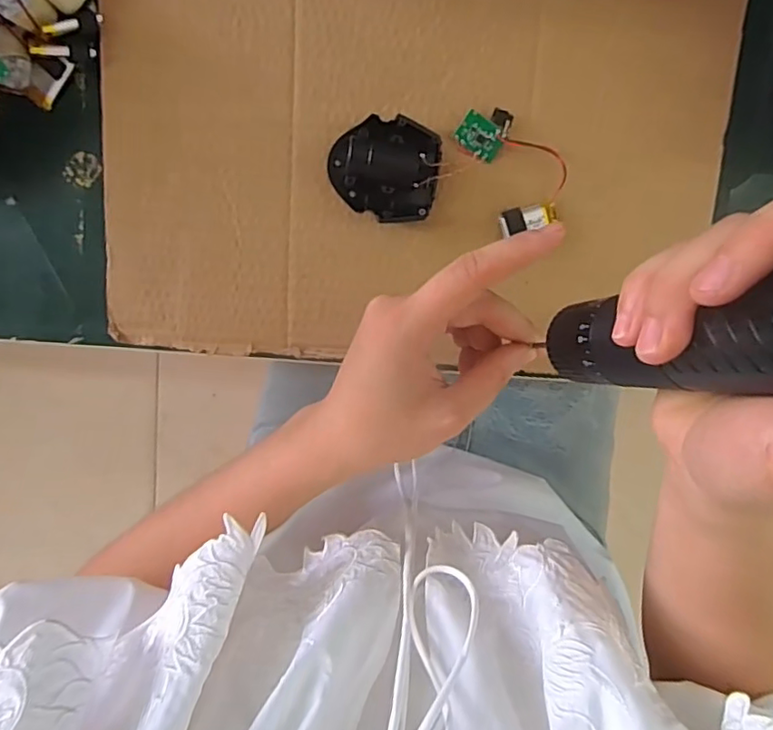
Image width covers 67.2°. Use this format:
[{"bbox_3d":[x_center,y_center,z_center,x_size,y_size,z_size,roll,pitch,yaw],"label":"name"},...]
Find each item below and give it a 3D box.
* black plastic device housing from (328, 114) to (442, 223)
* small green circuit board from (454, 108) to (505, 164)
[{"bbox_3d":[-0.001,-0.106,0.317,0.059,0.026,0.051,8,99,0],"label":"black plastic device housing"},{"bbox_3d":[0.052,-0.126,0.322,0.025,0.005,0.018,34,98,-4],"label":"small green circuit board"}]

